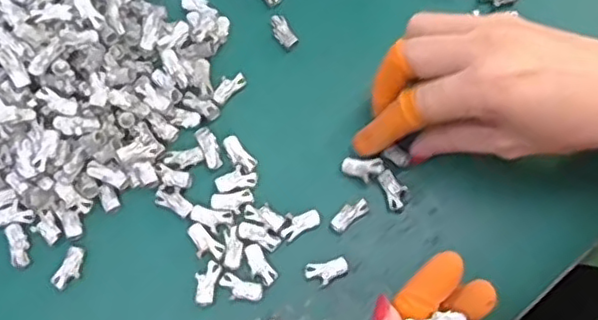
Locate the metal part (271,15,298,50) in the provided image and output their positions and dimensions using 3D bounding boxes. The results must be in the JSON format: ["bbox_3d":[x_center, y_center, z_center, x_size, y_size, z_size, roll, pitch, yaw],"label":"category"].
[{"bbox_3d":[-0.010,-0.077,0.377,0.010,0.007,0.021,-31,73,-11],"label":"metal part"}]

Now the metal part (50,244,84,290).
[{"bbox_3d":[-0.119,0.057,0.330,0.010,0.007,0.022,23,71,7],"label":"metal part"}]

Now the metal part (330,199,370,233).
[{"bbox_3d":[0.028,0.030,0.340,0.022,0.006,0.010,-38,75,-13],"label":"metal part"}]

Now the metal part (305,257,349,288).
[{"bbox_3d":[0.015,0.059,0.330,0.022,0.007,0.012,-10,71,-5],"label":"metal part"}]

